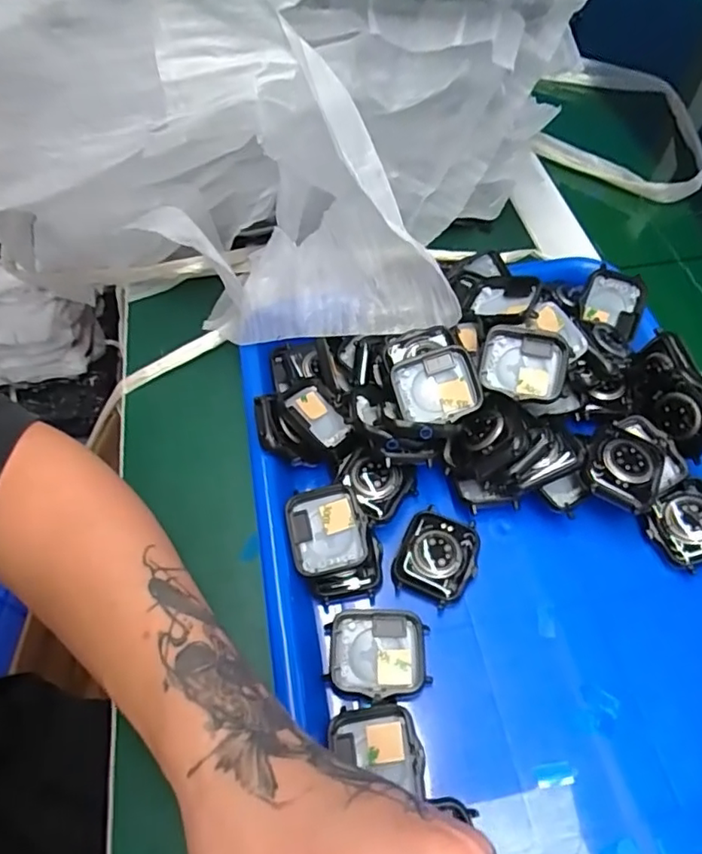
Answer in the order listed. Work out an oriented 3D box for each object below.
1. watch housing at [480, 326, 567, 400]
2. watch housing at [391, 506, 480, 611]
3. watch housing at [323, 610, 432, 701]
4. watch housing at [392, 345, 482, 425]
[{"bbox_3d":[0.090,-0.033,0.304,0.043,0.009,0.038,7,82,7],"label":"watch housing"},{"bbox_3d":[0.044,0.066,0.294,0.037,0.013,0.043,19,59,15],"label":"watch housing"},{"bbox_3d":[0.012,0.107,0.272,0.046,0.013,0.038,-3,56,1],"label":"watch housing"},{"bbox_3d":[0.044,-0.021,0.298,0.042,0.013,0.037,-15,83,2],"label":"watch housing"}]

